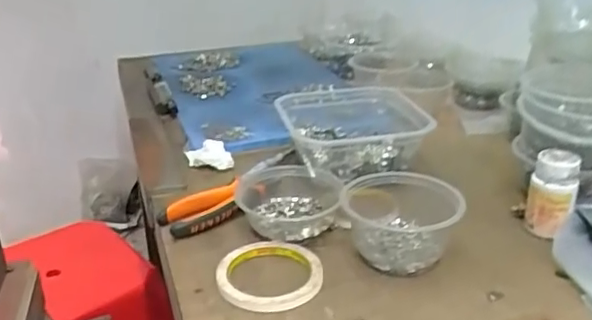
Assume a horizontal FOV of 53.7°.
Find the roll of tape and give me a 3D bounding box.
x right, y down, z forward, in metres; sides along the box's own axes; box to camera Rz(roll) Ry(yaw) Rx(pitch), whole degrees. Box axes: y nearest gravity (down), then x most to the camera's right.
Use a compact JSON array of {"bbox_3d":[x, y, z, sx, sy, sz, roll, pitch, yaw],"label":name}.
[{"bbox_3d":[-0.025,0.105,0.549,0.097,0.015,0.094,-1,25,0],"label":"roll of tape"}]

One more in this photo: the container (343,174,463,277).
[{"bbox_3d":[0.106,0.065,0.589,0.112,0.072,0.112,-1,25,0],"label":"container"}]

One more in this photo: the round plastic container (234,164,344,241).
[{"bbox_3d":[-0.007,0.044,0.640,0.111,0.041,0.111,-1,25,0],"label":"round plastic container"}]

